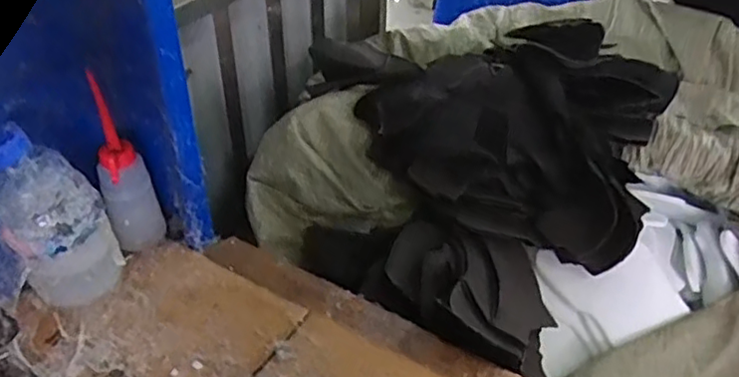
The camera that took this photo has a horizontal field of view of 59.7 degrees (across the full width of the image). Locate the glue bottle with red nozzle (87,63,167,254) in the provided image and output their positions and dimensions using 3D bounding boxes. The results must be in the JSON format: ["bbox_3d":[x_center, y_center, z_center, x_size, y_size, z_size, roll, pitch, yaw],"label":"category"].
[{"bbox_3d":[-0.232,-0.016,0.617,0.050,0.172,0.043,-12,40,-18],"label":"glue bottle with red nozzle"}]

